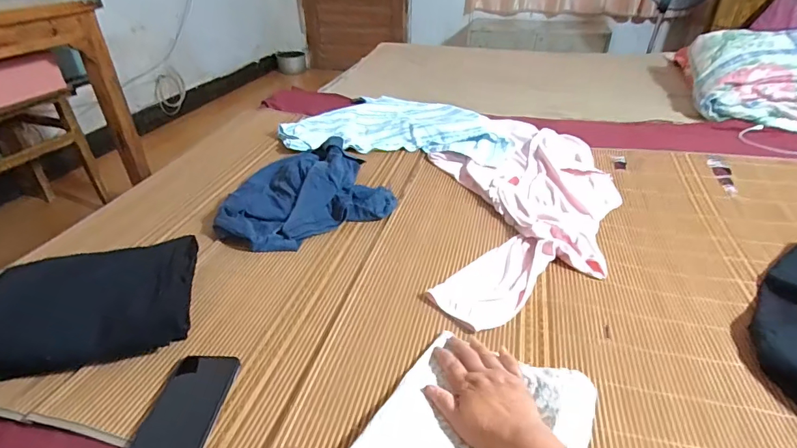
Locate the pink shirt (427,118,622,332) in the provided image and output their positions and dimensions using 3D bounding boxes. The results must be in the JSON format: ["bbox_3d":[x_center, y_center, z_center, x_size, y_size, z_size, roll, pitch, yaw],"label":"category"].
[{"bbox_3d":[0.279,-0.061,0.927,0.409,0.046,0.737,3,33,2],"label":"pink shirt"}]

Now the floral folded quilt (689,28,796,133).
[{"bbox_3d":[1.205,-0.454,1.354,0.499,0.214,0.387,10,35,16],"label":"floral folded quilt"}]

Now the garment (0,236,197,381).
[{"bbox_3d":[-0.445,0.100,0.615,0.269,0.077,0.207,-9,35,-15],"label":"garment"}]

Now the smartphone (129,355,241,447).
[{"bbox_3d":[-0.249,0.216,0.503,0.081,0.009,0.164,3,33,2],"label":"smartphone"}]

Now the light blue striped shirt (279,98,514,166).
[{"bbox_3d":[-0.007,-0.279,1.215,0.596,0.061,0.400,1,33,-1],"label":"light blue striped shirt"}]

